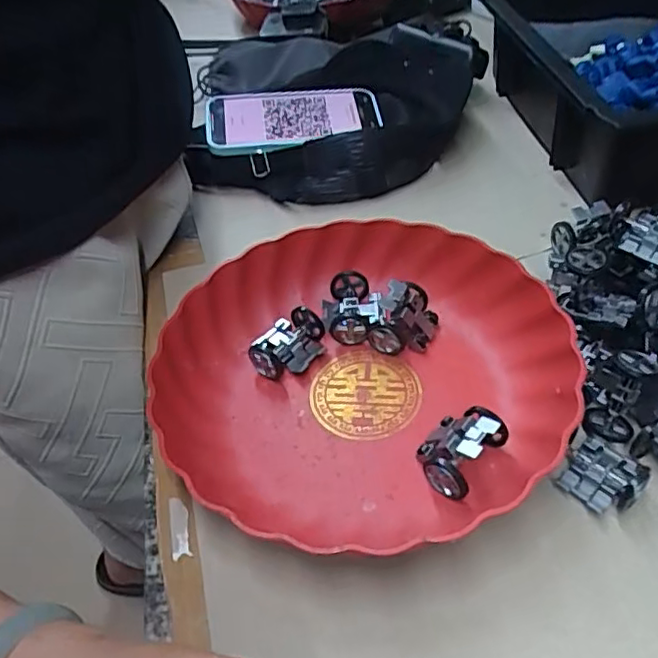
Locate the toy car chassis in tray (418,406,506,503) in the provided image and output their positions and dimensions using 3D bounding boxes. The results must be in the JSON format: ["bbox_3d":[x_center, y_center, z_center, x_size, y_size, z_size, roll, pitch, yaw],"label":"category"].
[{"bbox_3d":[0.072,0.066,0.350,0.036,0.032,0.048,28,56,30],"label":"toy car chassis in tray"}]

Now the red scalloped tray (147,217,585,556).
[{"bbox_3d":[0.020,0.026,0.389,0.246,0.048,0.235,2,47,9],"label":"red scalloped tray"}]

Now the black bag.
[{"bbox_3d":[0.011,-0.240,0.640,0.298,0.054,0.276,-4,46,3],"label":"black bag"}]

